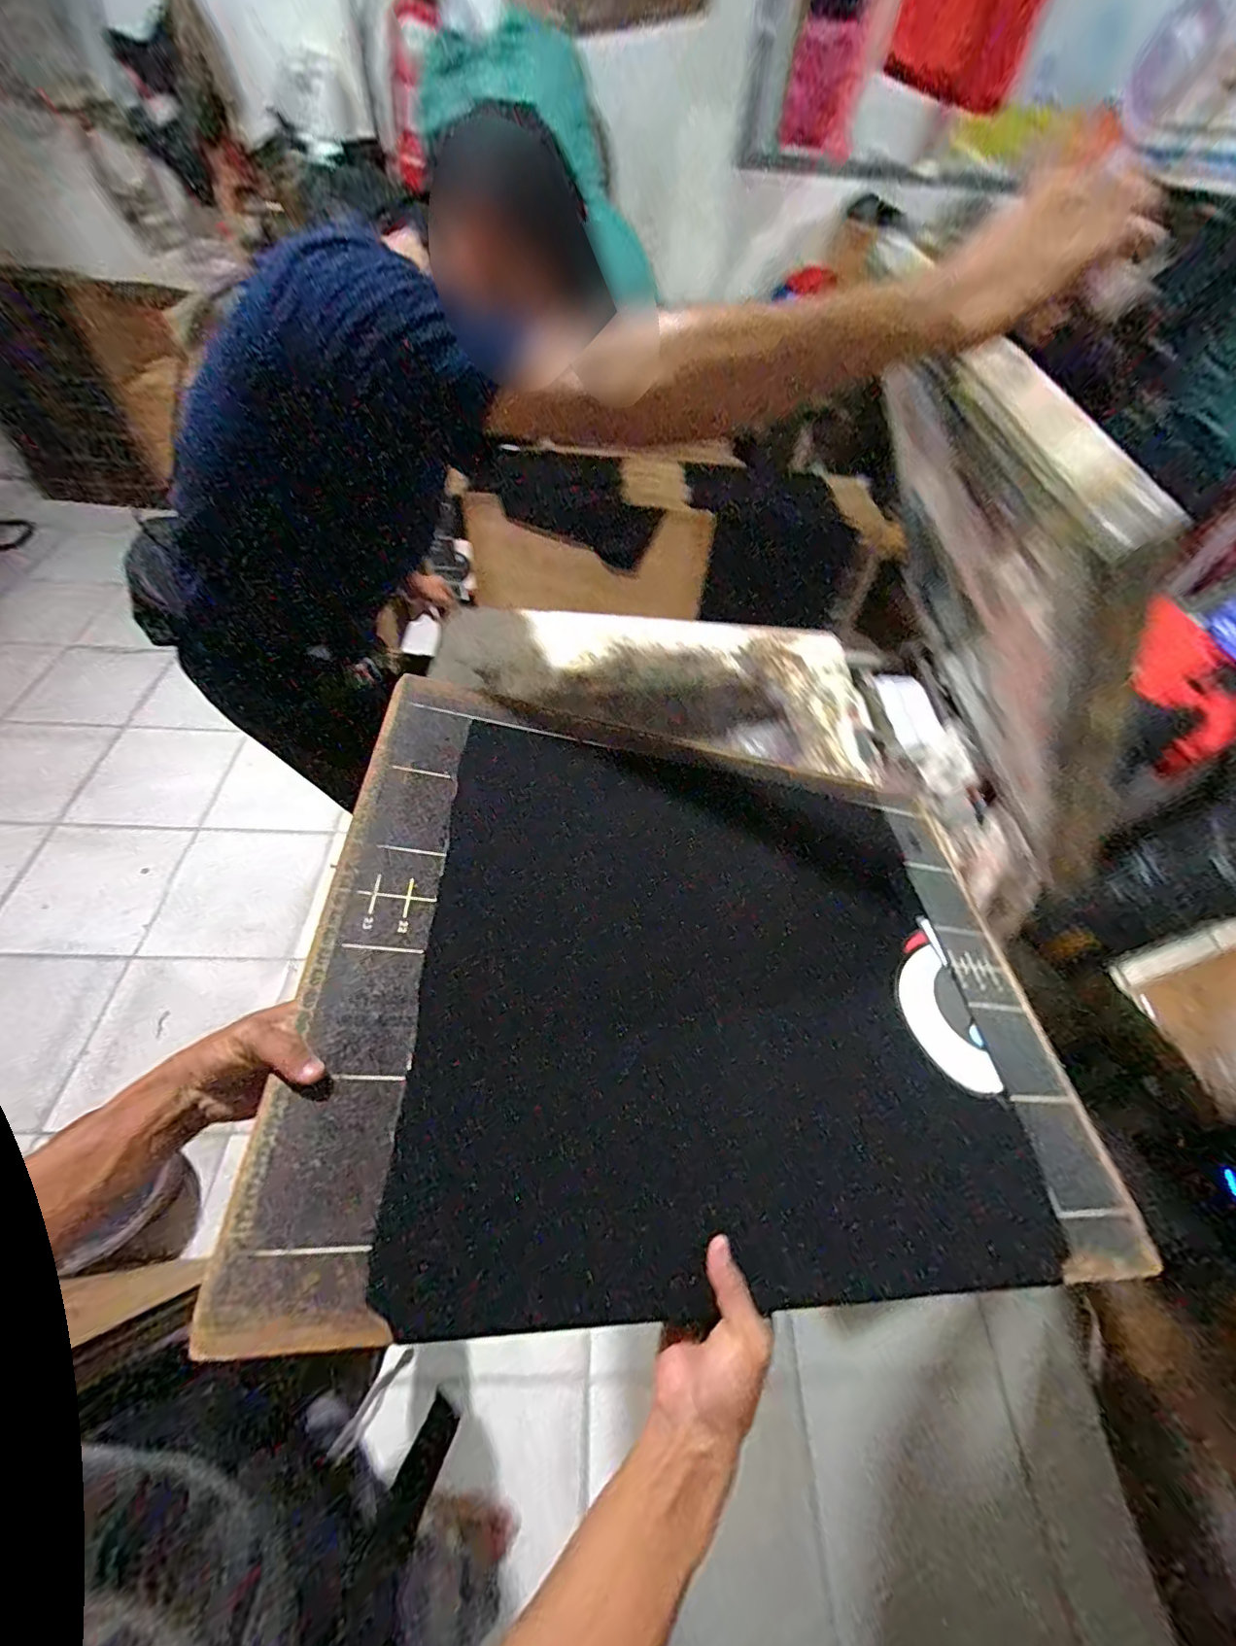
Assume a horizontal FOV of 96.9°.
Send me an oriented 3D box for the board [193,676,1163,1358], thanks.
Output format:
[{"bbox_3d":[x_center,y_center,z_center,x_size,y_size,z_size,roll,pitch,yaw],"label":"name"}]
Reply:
[{"bbox_3d":[0.126,0.129,0.565,0.765,0.045,0.567,11,51,-15],"label":"board"}]

